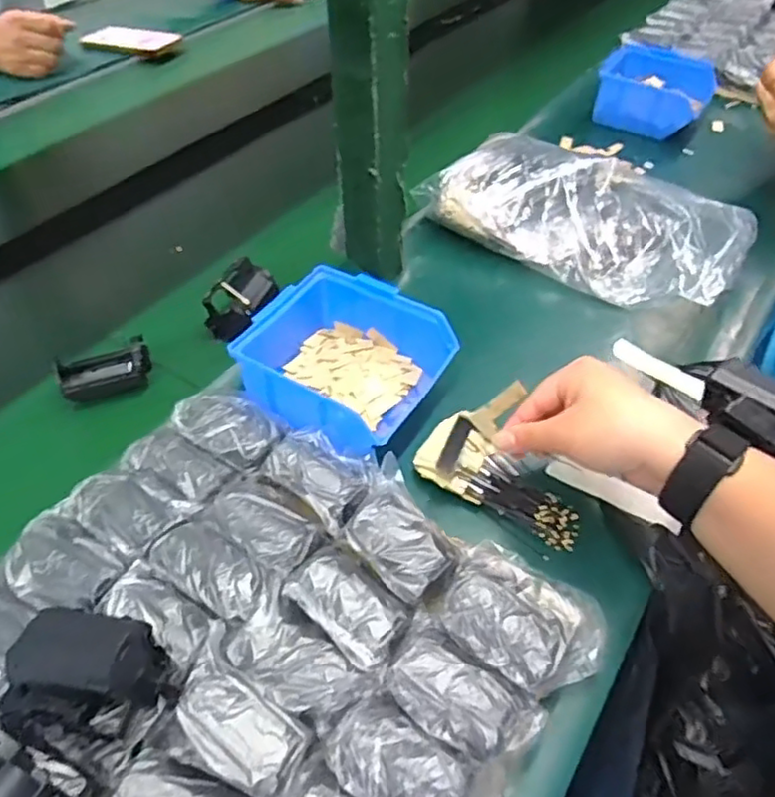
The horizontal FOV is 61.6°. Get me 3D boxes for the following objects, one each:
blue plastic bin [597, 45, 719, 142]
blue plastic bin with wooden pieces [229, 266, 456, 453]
[{"bbox_3d":[0.351,-0.403,0.860,0.148,0.058,0.155,17,50,15],"label":"blue plastic bin"},{"bbox_3d":[-0.035,-0.028,0.507,0.130,0.064,0.132,27,53,22],"label":"blue plastic bin with wooden pieces"}]

